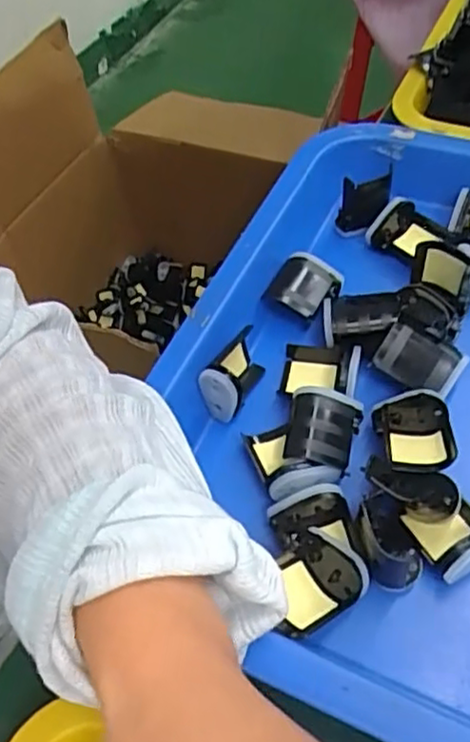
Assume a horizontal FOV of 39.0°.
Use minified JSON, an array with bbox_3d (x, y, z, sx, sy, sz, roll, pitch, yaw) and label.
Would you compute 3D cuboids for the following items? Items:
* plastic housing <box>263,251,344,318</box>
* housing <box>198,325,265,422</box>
[{"bbox_3d":[0.040,-0.050,0.387,0.035,0.016,0.039,31,62,26],"label":"plastic housing"},{"bbox_3d":[0.001,0.001,0.346,0.020,0.033,0.041,28,61,24],"label":"housing"}]

